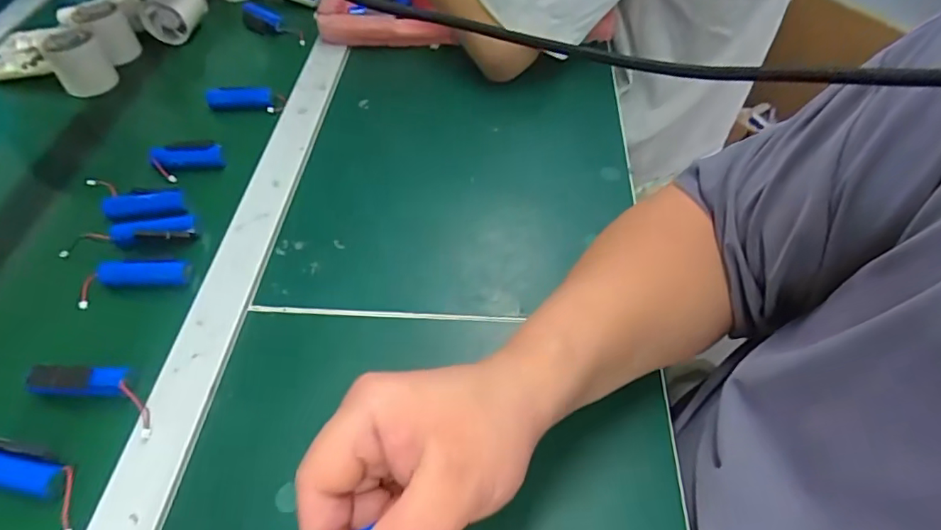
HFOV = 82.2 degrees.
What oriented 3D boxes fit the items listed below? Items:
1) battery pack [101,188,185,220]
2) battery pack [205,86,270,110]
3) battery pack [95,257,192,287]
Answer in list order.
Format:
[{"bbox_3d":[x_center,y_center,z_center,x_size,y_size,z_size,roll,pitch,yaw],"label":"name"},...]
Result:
[{"bbox_3d":[-0.278,-0.052,0.461,0.069,0.019,0.020,-5,51,-2],"label":"battery pack"},{"bbox_3d":[-0.236,-0.171,0.550,0.065,0.014,0.023,-3,51,-1],"label":"battery pack"},{"bbox_3d":[-0.252,0.006,0.413,0.068,0.014,0.018,-3,51,-1],"label":"battery pack"}]

